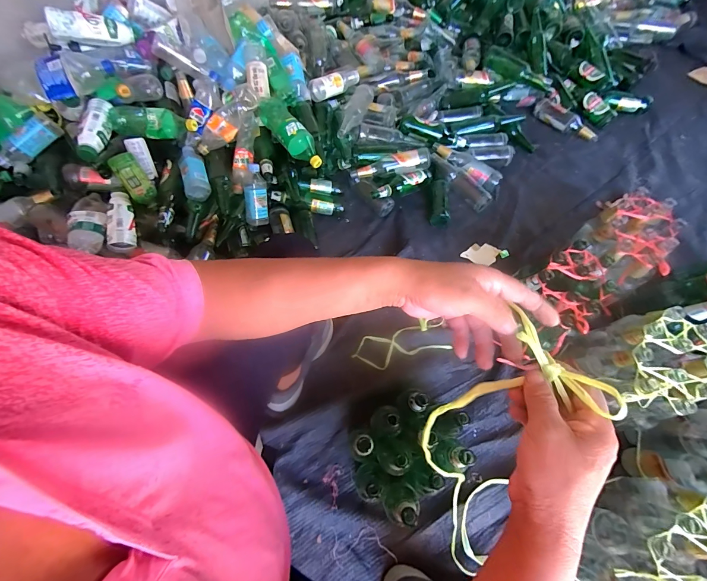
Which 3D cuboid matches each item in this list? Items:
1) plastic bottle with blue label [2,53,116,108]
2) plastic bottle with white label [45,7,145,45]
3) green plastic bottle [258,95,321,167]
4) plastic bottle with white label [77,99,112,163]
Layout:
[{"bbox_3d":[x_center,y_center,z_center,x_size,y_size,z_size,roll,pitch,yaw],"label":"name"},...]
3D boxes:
[{"bbox_3d":[-0.745,-0.540,0.847,0.249,0.073,0.092,-27,67,-11],"label":"plastic bottle with blue label"},{"bbox_3d":[-0.666,-0.682,0.865,0.202,0.065,0.049,-17,65,-30],"label":"plastic bottle with white label"},{"bbox_3d":[-0.179,-0.454,0.965,0.089,0.098,0.251,-29,67,-12],"label":"green plastic bottle"},{"bbox_3d":[-0.683,-0.420,0.879,0.060,0.051,0.205,-4,64,-1],"label":"plastic bottle with white label"}]

